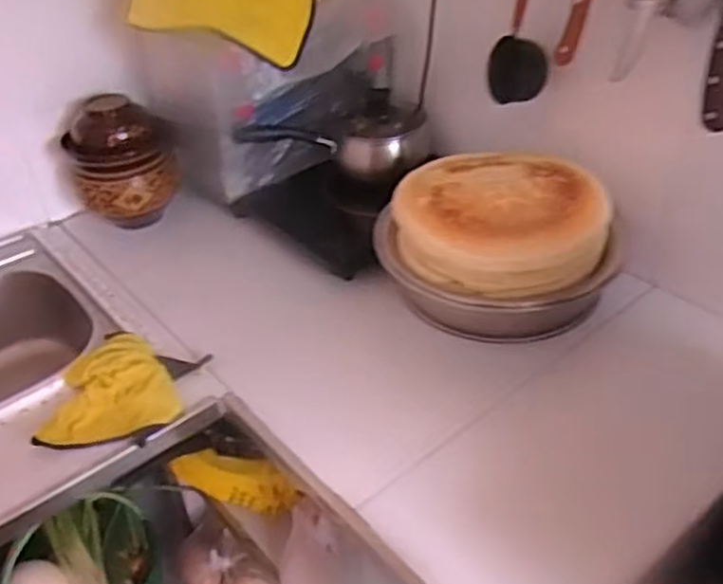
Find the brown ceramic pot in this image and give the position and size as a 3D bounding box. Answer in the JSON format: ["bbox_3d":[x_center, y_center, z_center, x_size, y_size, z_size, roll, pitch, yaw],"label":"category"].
[{"bbox_3d":[-0.398,-0.199,1.241,0.163,0.227,0.143,-12,38,-11],"label":"brown ceramic pot"}]

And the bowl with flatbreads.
[{"bbox_3d":[0.184,-0.079,1.012,0.267,0.153,0.283,-29,44,-30],"label":"bowl with flatbreads"}]

